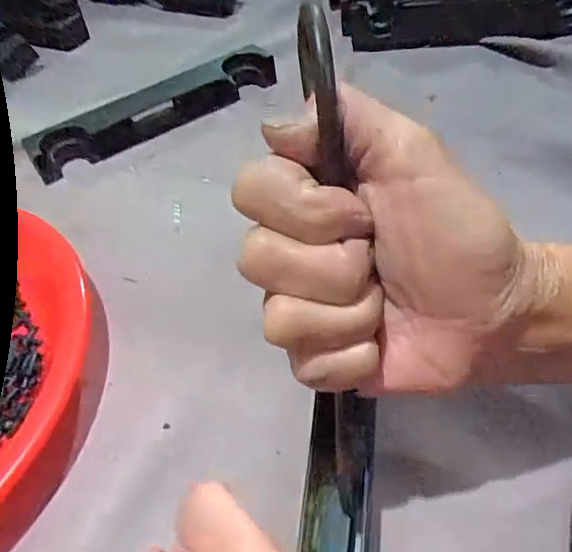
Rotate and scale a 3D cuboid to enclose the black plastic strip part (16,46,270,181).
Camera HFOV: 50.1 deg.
[{"bbox_3d":[-0.095,-0.124,0.450,0.186,0.021,0.037,-32,50,-22],"label":"black plastic strip part"}]

